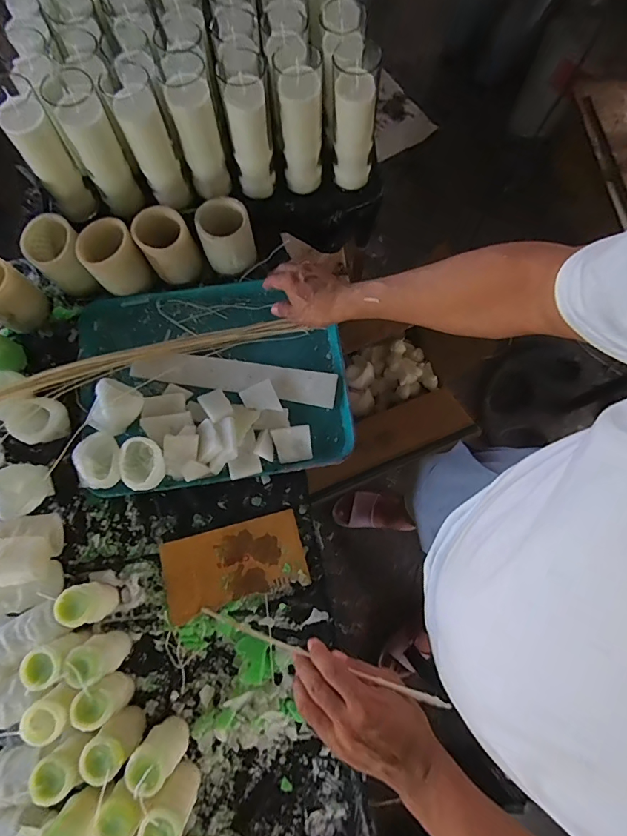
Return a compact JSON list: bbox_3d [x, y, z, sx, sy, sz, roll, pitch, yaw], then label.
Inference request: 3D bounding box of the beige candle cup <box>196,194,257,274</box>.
[{"bbox_3d":[-0.146,-0.307,0.733,0.085,0.096,0.078,0,77,0],"label":"beige candle cup"}]

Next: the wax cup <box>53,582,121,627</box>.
[{"bbox_3d":[-0.316,0.263,0.621,0.050,0.107,0.050,0,77,0],"label":"wax cup"}]

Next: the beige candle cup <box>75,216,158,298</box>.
[{"bbox_3d":[-0.332,-0.265,0.725,0.087,0.099,0.088,0,77,0],"label":"beige candle cup"}]

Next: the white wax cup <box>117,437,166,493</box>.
[{"bbox_3d":[-0.263,0.072,0.675,0.066,0.053,0.081,-17,78,-4],"label":"white wax cup"}]

